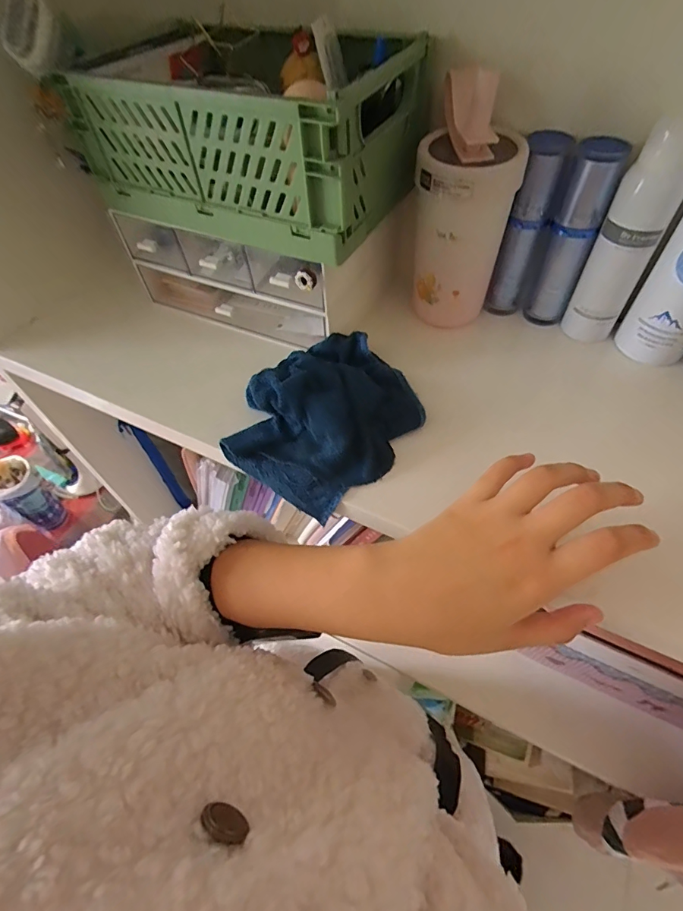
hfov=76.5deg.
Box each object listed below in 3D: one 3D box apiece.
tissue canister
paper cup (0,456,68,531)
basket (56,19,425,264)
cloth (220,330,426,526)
[{"bbox_3d":[0.099,-0.202,0.378,0.090,0.176,0.071,15,58,14],"label":"tissue canister"},{"bbox_3d":[-0.609,0.090,0.836,0.088,0.156,0.107,30,63,22],"label":"paper cup"},{"bbox_3d":[-0.073,-0.269,0.362,0.262,0.099,0.154,23,60,19],"label":"basket"},{"bbox_3d":[-0.007,-0.037,0.361,0.132,0.062,0.158,30,63,22],"label":"cloth"}]

